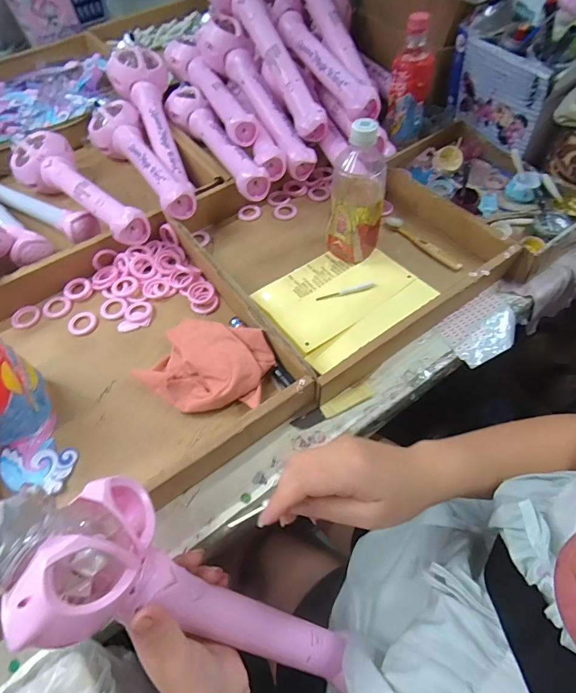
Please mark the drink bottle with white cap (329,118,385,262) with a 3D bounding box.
[{"bbox_3d":[0.094,-0.197,0.521,0.070,0.184,0.067,12,61,8],"label":"drink bottle with white cap"}]

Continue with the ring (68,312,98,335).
[{"bbox_3d":[-0.282,-0.033,0.539,0.040,0.004,0.037,-1,60,1],"label":"ring"}]

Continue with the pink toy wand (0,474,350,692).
[{"bbox_3d":[-0.071,0.201,0.313,0.319,0.048,0.091,38,60,-25],"label":"pink toy wand"}]

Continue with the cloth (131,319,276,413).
[{"bbox_3d":[-0.098,0.023,0.476,0.152,0.037,0.117,16,62,10],"label":"cloth"}]

